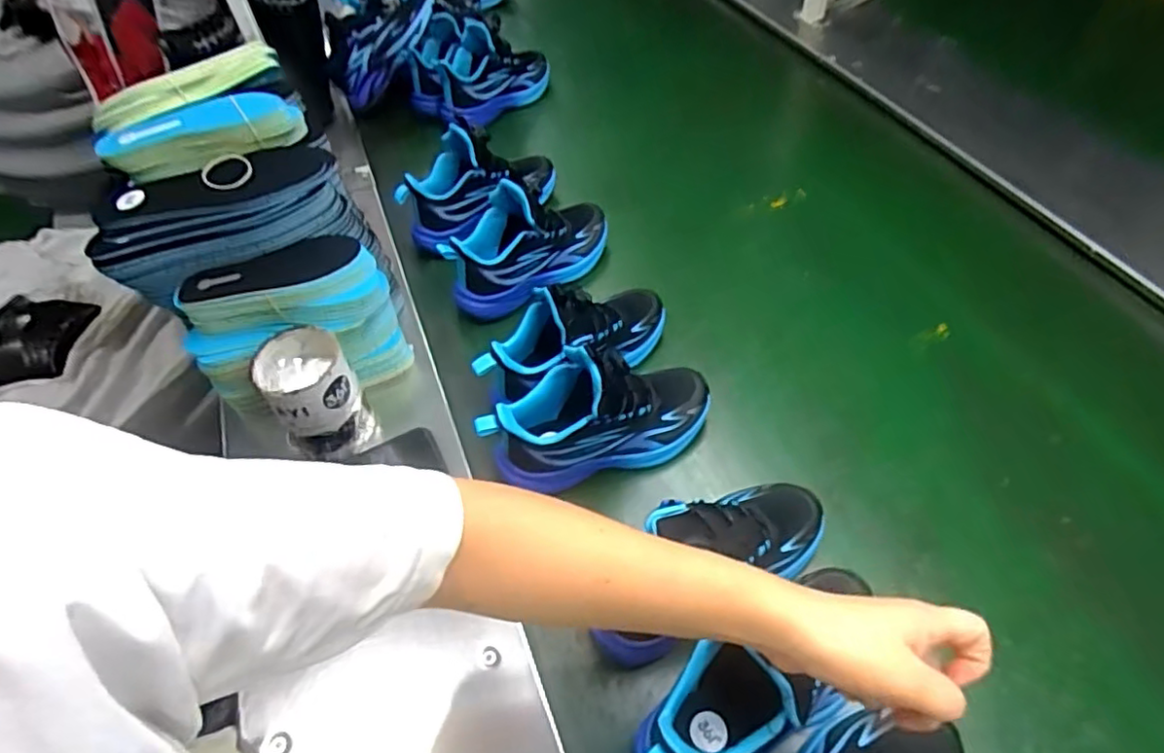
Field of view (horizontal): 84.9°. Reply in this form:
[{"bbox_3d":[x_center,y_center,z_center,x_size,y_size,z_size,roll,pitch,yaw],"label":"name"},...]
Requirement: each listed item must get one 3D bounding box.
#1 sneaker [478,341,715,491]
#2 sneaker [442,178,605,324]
[{"bbox_3d":[0.018,0.031,0.614,0.225,0.143,0.088,-12,52,-4],"label":"sneaker"},{"bbox_3d":[-0.063,-0.165,0.771,0.217,0.125,0.087,-26,55,-15],"label":"sneaker"}]

